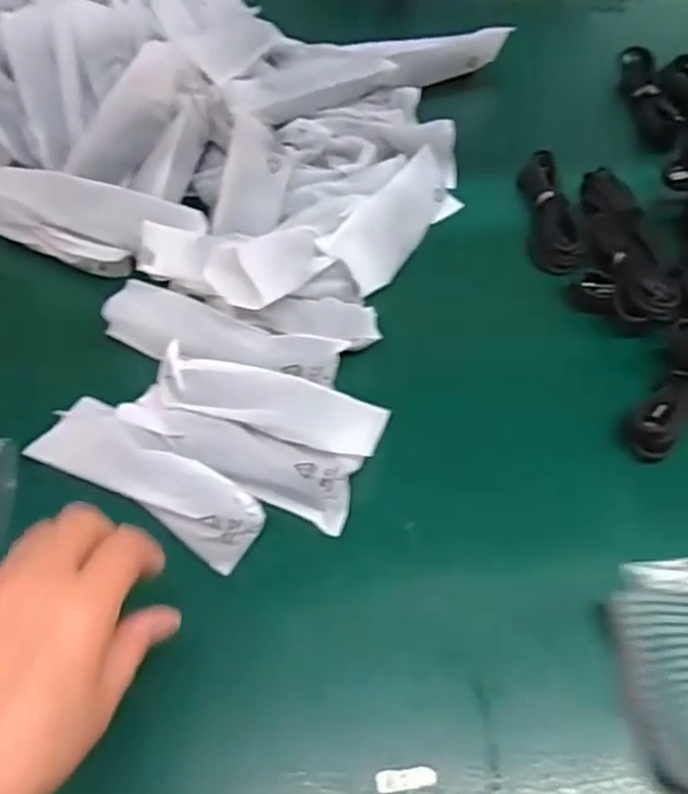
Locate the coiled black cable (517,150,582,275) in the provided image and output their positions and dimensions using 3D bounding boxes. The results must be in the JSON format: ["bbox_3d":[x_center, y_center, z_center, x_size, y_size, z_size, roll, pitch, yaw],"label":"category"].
[{"bbox_3d":[0.161,-0.145,0.573,0.032,0.026,0.111,-1,57,-3],"label":"coiled black cable"}]

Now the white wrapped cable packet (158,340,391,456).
[{"bbox_3d":[-0.047,0.002,0.452,0.146,0.010,0.041,16,58,8],"label":"white wrapped cable packet"}]

